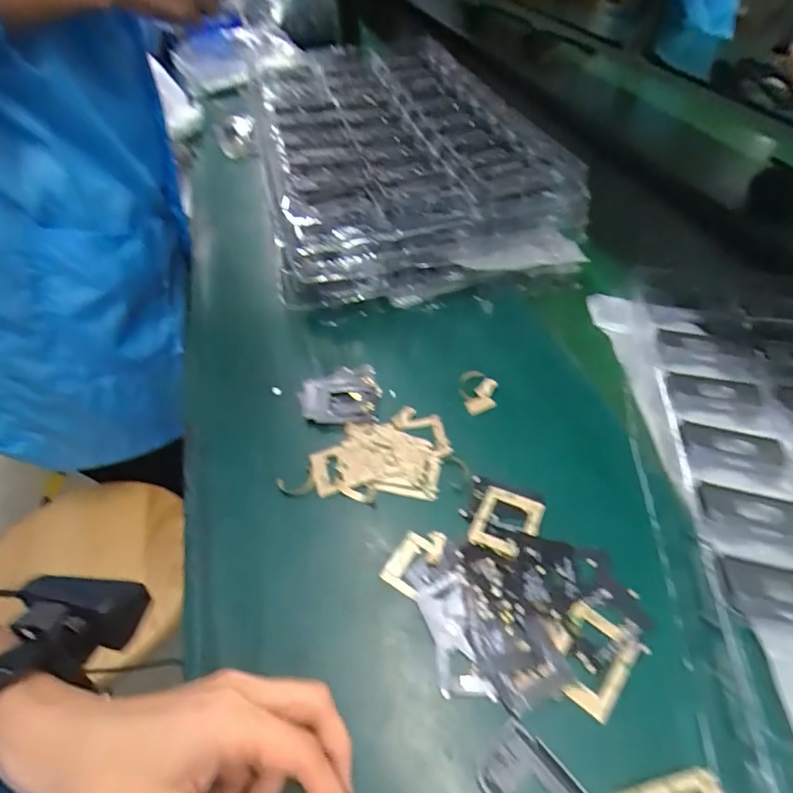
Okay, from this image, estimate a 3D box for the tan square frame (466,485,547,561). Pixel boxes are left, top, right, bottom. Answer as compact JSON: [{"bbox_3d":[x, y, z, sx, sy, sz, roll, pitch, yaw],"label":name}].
[{"bbox_3d":[0.079,0.090,0.349,0.042,0.009,0.052,18,52,19],"label":"tan square frame"}]

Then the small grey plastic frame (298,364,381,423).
[{"bbox_3d":[-0.051,-0.001,0.440,0.068,0.007,0.066,-7,48,-1],"label":"small grey plastic frame"}]

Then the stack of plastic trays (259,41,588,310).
[{"bbox_3d":[-0.009,-0.322,0.656,0.318,0.105,0.522,-11,49,-5],"label":"stack of plastic trays"}]

